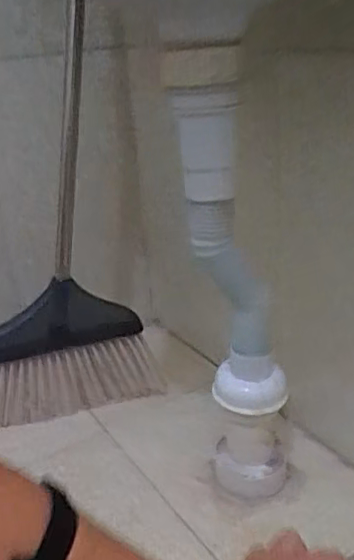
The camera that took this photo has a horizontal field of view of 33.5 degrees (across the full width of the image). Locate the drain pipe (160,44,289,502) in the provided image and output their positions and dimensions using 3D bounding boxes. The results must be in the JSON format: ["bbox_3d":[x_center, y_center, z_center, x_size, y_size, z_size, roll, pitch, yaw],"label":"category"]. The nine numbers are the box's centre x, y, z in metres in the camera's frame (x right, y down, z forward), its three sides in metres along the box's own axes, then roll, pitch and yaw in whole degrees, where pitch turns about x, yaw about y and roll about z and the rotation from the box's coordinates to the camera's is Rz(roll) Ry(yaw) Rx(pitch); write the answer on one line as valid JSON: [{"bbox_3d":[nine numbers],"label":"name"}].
[{"bbox_3d":[0.054,0.012,0.560,0.104,0.436,0.120,-4,26,0],"label":"drain pipe"}]

